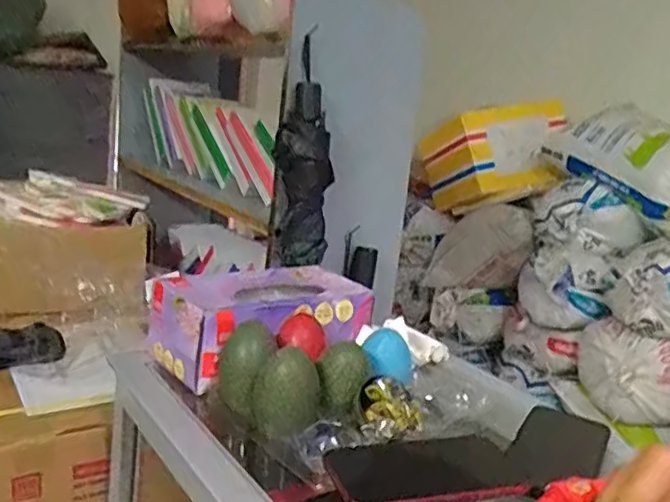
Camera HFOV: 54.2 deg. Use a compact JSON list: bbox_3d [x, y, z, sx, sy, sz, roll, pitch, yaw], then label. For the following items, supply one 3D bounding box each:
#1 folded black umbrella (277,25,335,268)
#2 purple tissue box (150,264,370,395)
[{"bbox_3d":[-0.040,-0.115,0.873,0.079,0.260,0.066,8,13,5],"label":"folded black umbrella"},{"bbox_3d":[-0.079,0.082,0.767,0.236,0.084,0.142,-5,17,-42],"label":"purple tissue box"}]

